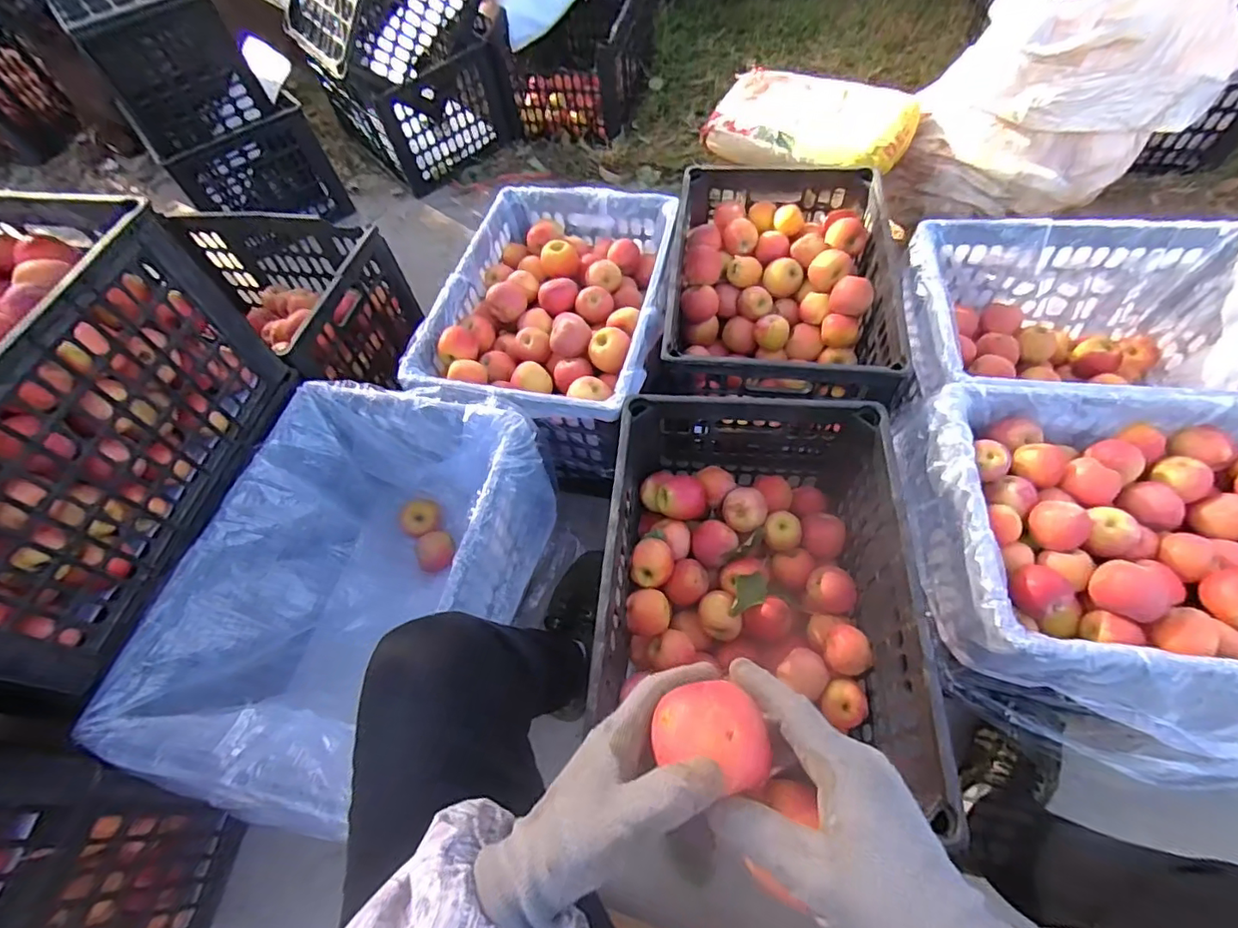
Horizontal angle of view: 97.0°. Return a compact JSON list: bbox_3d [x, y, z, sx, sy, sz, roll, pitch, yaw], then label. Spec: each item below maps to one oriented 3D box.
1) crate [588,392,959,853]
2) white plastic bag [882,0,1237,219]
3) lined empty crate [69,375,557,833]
[{"bbox_3d":[0.159,0.154,0.699,0.334,0.213,0.471,4,59,5],"label":"crate"},{"bbox_3d":[0.833,-0.682,1.062,0.467,0.373,0.182,16,61,12],"label":"white plastic bag"},{"bbox_3d":[-0.332,0.159,0.742,0.382,0.212,0.506,13,60,10],"label":"lined empty crate"}]

